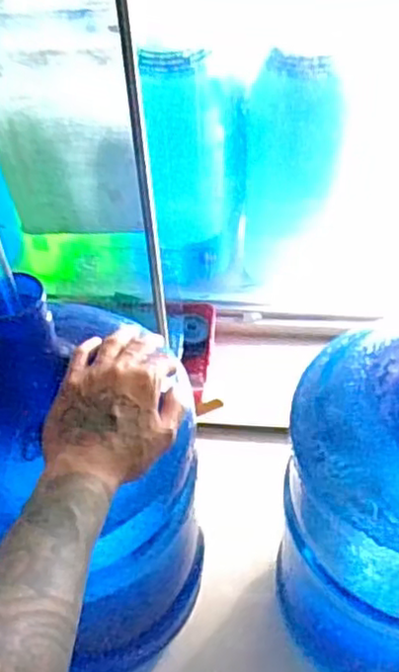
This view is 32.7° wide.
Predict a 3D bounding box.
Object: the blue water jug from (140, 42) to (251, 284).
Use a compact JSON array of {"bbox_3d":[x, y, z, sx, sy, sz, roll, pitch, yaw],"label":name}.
[{"bbox_3d":[-0.003,-0.229,1.031,0.149,0.370,0.126,-1,46,1],"label":"blue water jug"}]

